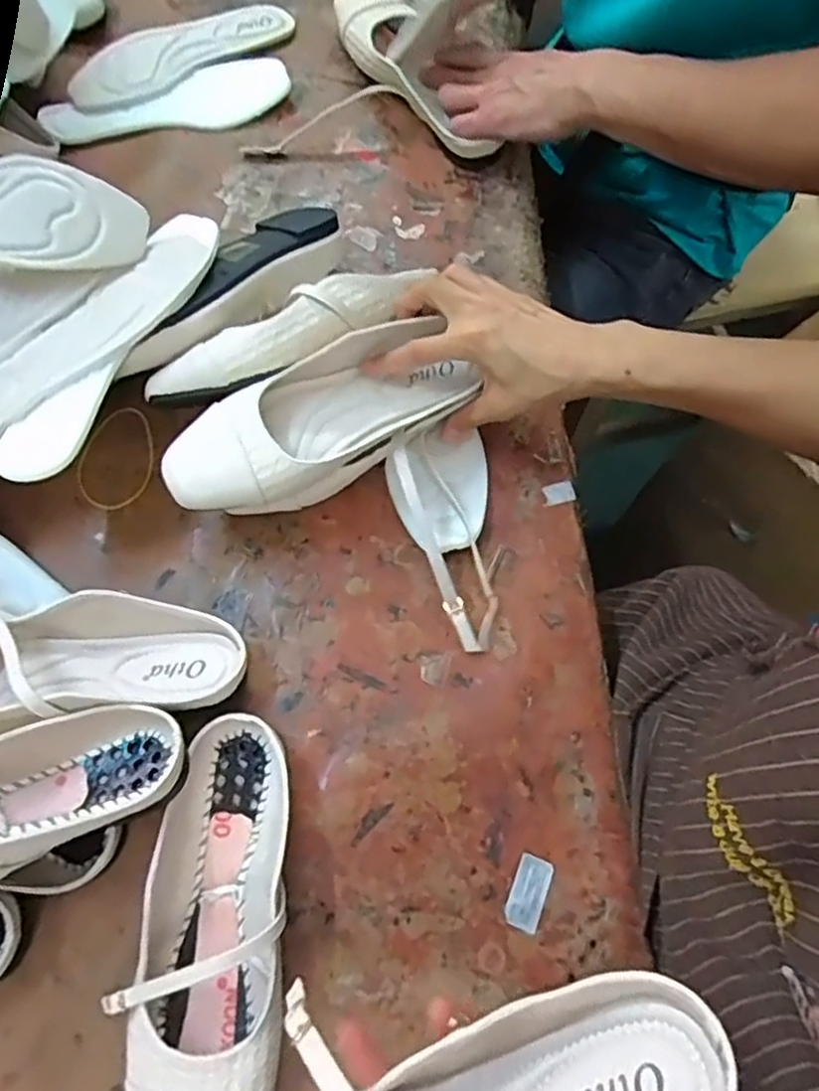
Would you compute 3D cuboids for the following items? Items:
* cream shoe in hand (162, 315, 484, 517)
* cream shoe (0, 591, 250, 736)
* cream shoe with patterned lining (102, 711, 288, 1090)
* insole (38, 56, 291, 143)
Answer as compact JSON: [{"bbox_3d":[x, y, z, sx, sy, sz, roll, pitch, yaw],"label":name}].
[{"bbox_3d":[-0.060,-0.082,0.464,0.207,0.059,0.075,-30,72,-18],"label":"cream shoe in hand"},{"bbox_3d":[-0.219,0.070,0.411,0.226,0.061,0.083,-5,68,-17],"label":"cream shoe"},{"bbox_3d":[-0.112,0.216,0.379,0.089,0.051,0.234,1,69,-1],"label":"cream shoe with patterned lining"},{"bbox_3d":[-0.226,-0.421,0.641,0.223,0.018,0.078,-12,70,-6],"label":"insole"}]

